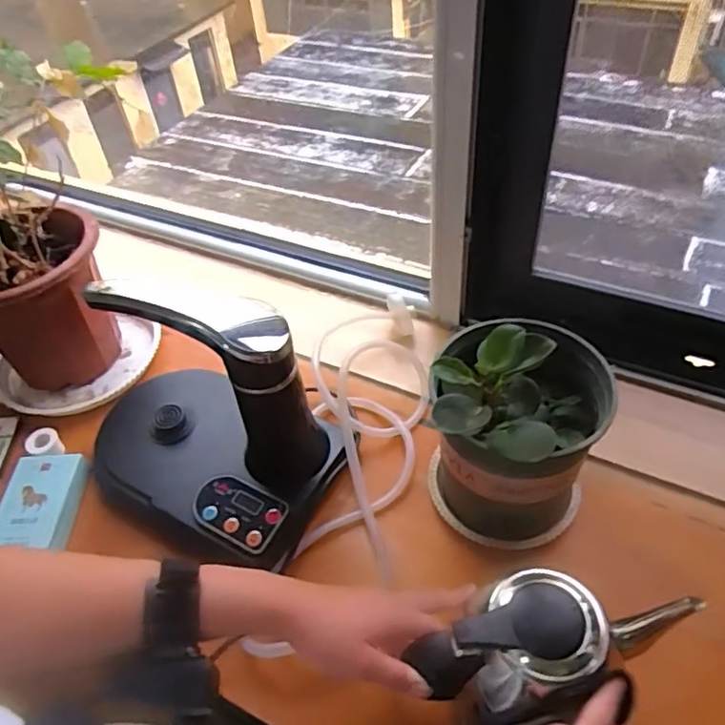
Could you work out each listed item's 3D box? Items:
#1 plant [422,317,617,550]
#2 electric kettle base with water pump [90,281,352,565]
[{"bbox_3d":[0.135,0.050,0.550,0.149,0.237,0.157,16,52,20],"label":"plant"},{"bbox_3d":[-0.156,0.040,0.613,0.249,0.258,0.188,18,52,21],"label":"electric kettle base with water pump"}]

